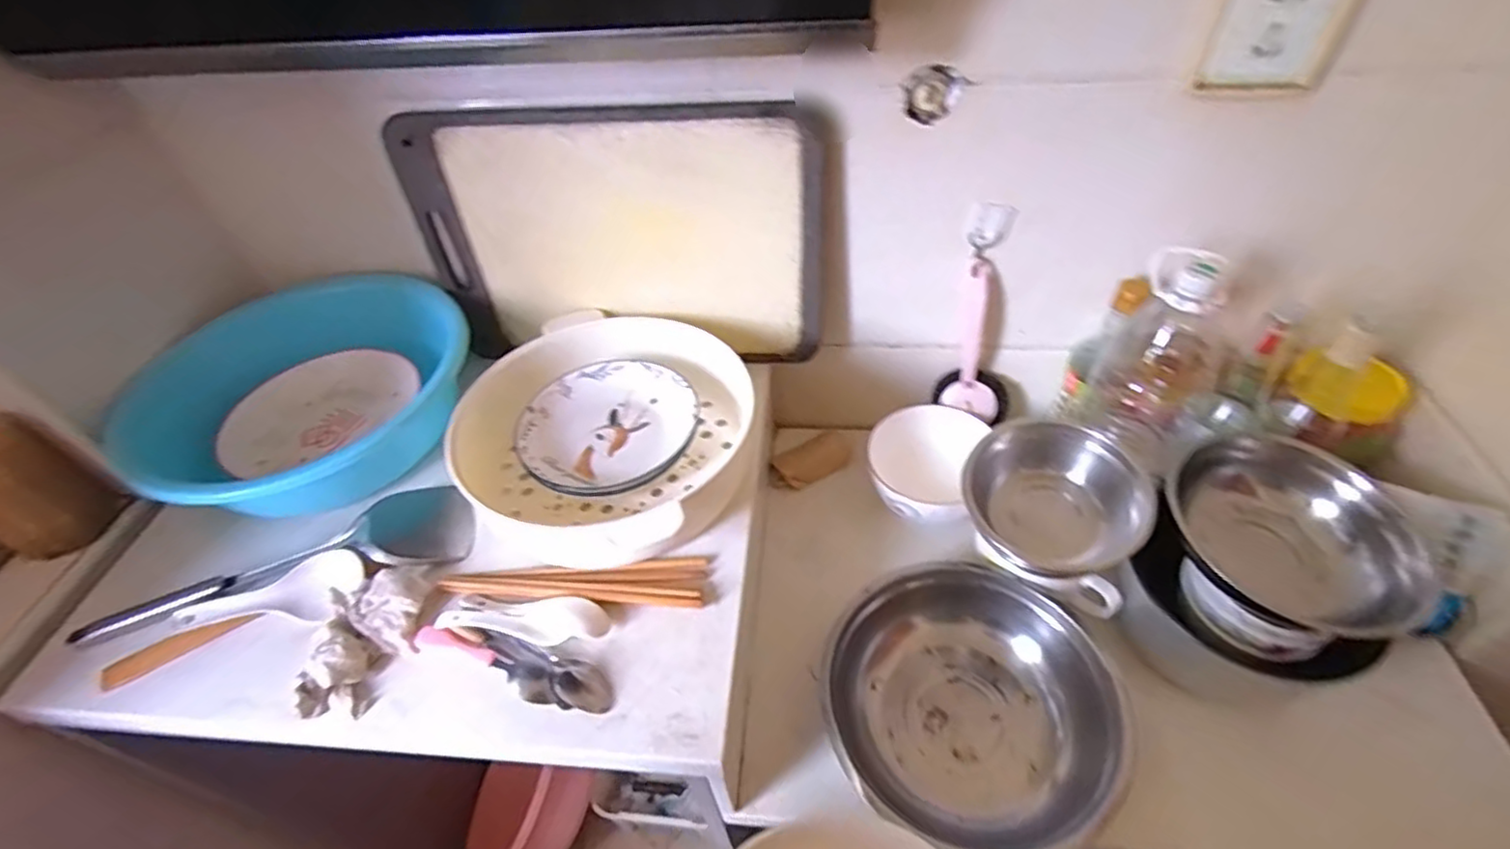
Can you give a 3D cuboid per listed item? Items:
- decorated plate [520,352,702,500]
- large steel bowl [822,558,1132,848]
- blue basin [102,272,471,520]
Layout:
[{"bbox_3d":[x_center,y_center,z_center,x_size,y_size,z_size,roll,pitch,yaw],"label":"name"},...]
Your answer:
[{"bbox_3d":[-0.146,0.005,0.675,0.172,0.039,0.175,-3,46,3],"label":"decorated plate"},{"bbox_3d":[0.195,0.255,0.609,0.249,0.095,0.213,33,57,30],"label":"large steel bowl"},{"bbox_3d":[-0.452,-0.032,0.696,0.302,0.106,0.302,-3,46,3],"label":"blue basin"}]

